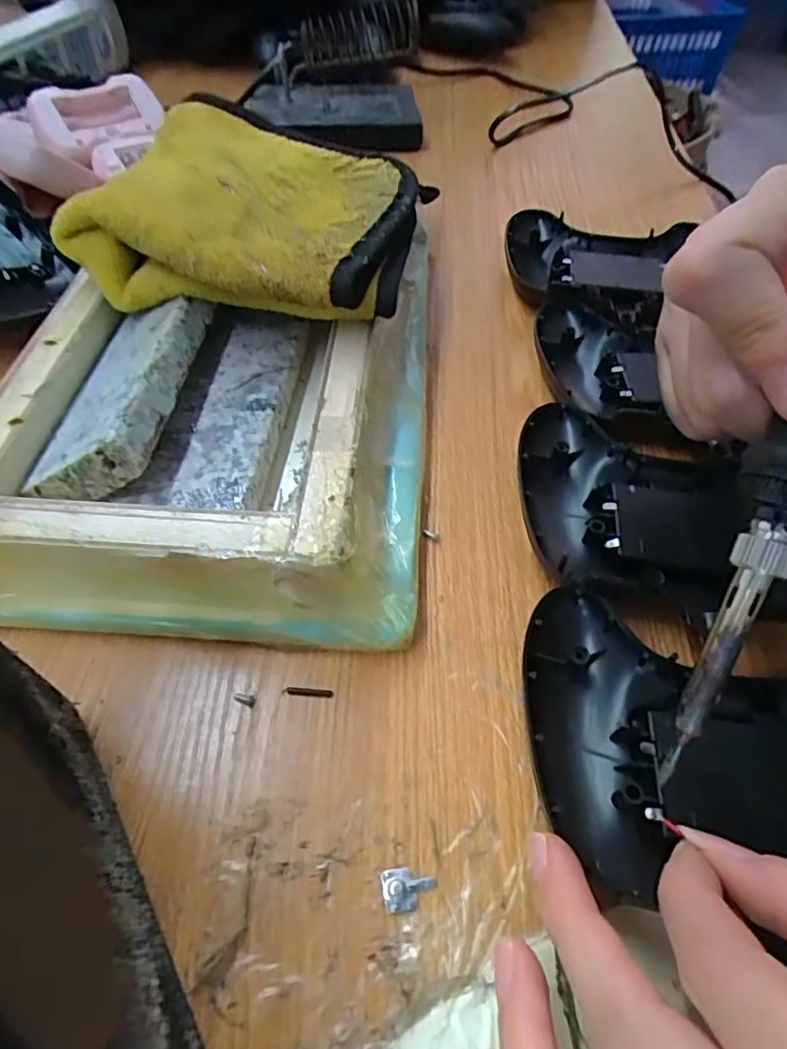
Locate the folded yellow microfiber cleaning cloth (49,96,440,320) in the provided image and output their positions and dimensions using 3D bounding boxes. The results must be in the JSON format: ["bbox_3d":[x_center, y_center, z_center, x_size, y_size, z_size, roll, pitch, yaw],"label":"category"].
[{"bbox_3d":[-0.056,-0.150,0.275,0.138,0.044,0.158,12,54,7],"label":"folded yellow microfiber cleaning cloth"}]

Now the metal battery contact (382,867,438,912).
[{"bbox_3d":[0.004,0.098,0.158,0.014,0.004,0.010,-6,54,-5],"label":"metal battery contact"}]

